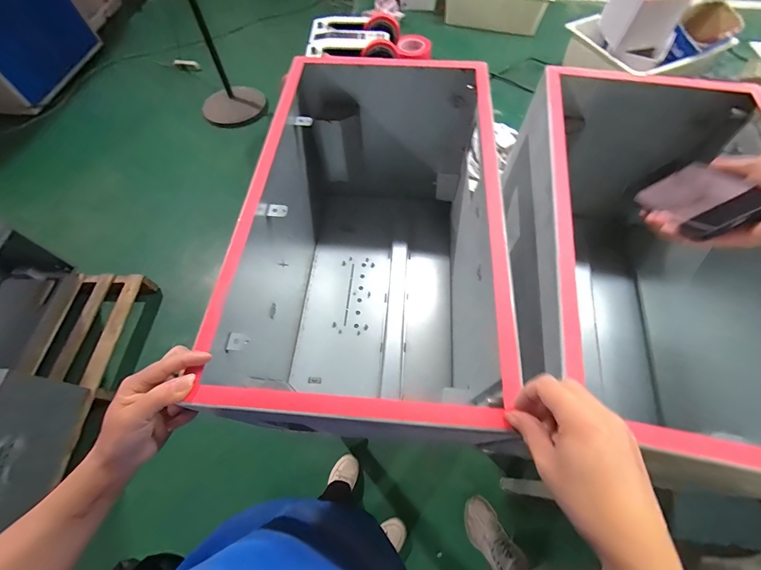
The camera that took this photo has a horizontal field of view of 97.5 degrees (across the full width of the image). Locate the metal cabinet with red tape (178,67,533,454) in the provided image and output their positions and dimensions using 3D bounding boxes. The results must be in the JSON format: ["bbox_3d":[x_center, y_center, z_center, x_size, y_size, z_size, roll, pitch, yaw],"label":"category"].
[{"bbox_3d":[-0.013,-0.103,0.573,0.333,0.321,0.660,2,62,3],"label":"metal cabinet with red tape"}]

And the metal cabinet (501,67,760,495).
[{"bbox_3d":[0.359,-0.016,0.538,0.317,0.350,0.530,11,63,7],"label":"metal cabinet"}]

